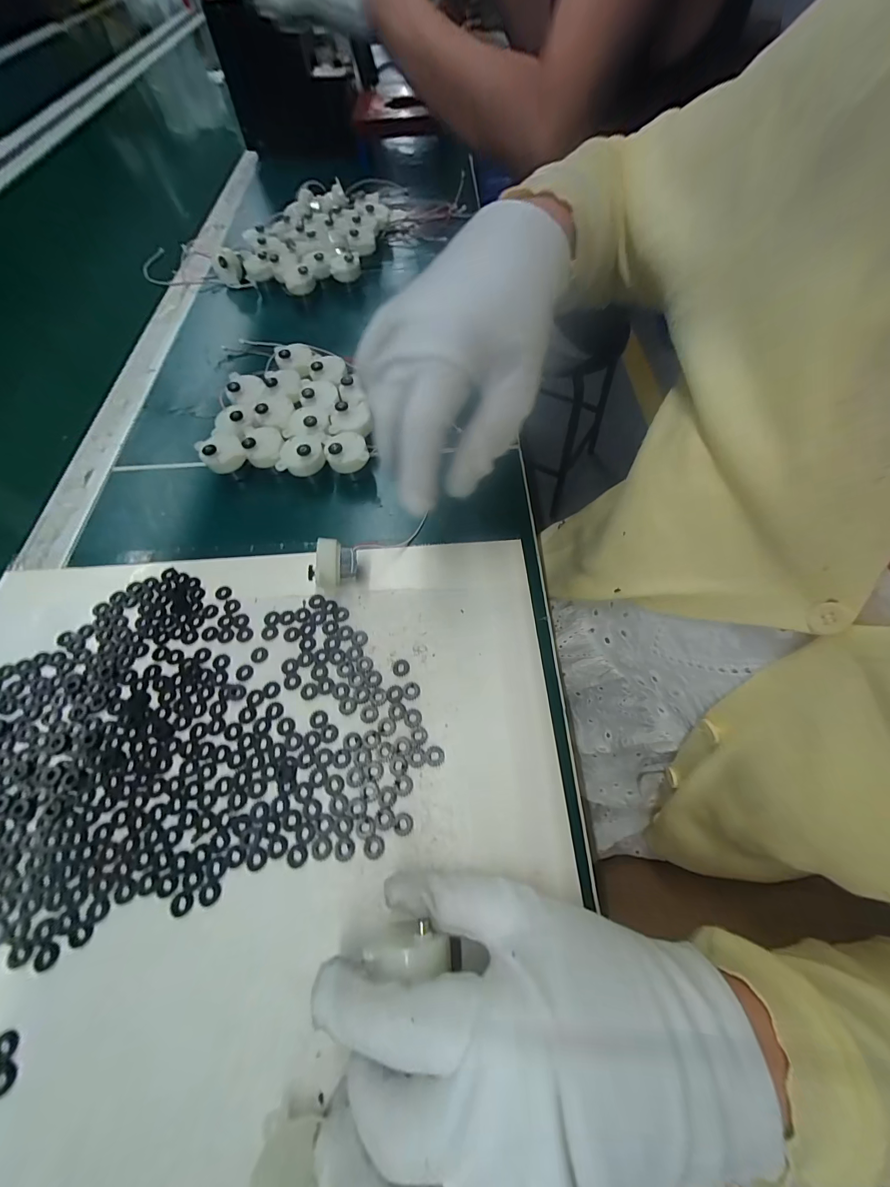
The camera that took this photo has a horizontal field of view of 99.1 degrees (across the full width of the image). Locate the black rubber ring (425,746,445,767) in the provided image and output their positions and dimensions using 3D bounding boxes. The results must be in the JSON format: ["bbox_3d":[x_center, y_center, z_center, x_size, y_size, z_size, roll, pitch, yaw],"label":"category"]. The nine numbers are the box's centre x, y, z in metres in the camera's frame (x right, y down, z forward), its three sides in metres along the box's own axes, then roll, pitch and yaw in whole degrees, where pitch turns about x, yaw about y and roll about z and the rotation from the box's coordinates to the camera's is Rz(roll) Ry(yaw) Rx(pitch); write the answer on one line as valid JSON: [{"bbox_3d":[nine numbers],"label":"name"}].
[{"bbox_3d":[-0.006,0.091,0.212,0.011,0.004,0.011,-1,63,1],"label":"black rubber ring"}]

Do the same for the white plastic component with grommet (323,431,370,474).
[{"bbox_3d":[-0.077,-0.112,0.294,0.032,0.015,0.034,-15,64,-6],"label":"white plastic component with grommet"}]

